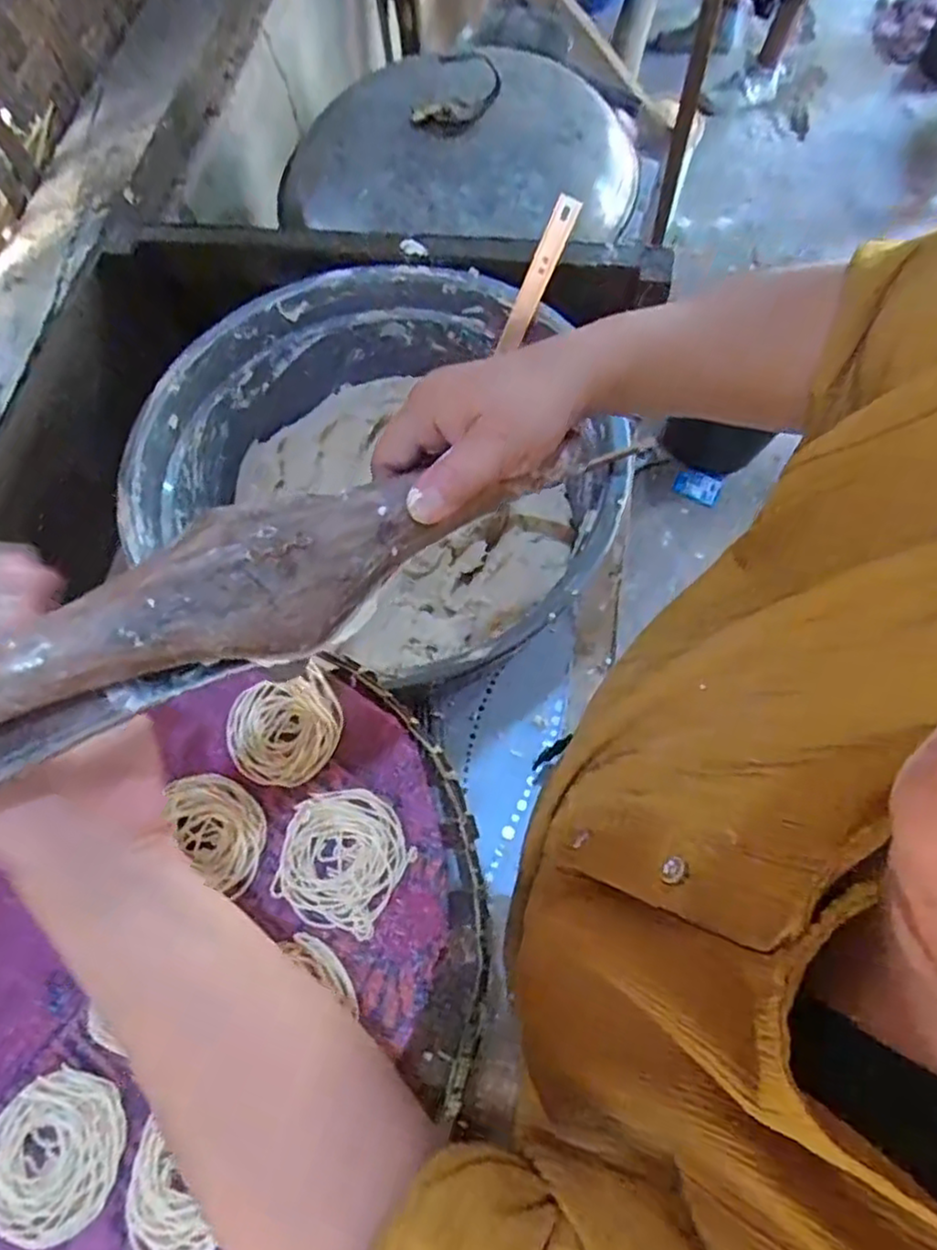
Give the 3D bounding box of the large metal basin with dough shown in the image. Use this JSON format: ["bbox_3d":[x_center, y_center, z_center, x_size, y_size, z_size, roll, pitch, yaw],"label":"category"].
[{"bbox_3d":[-0.075,-0.124,0.636,0.416,0.167,0.380,-1,69,3],"label":"large metal basin with dough"}]

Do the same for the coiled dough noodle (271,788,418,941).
[{"bbox_3d":[-0.076,0.137,0.404,0.075,0.008,0.075,27,69,14],"label":"coiled dough noodle"}]

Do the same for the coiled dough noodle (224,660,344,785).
[{"bbox_3d":[-0.120,0.066,0.432,0.075,0.022,0.065,-14,65,-4],"label":"coiled dough noodle"}]

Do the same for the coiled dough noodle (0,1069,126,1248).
[{"bbox_3d":[-0.218,0.279,0.357,0.069,0.009,0.071,-1,65,2],"label":"coiled dough noodle"}]

